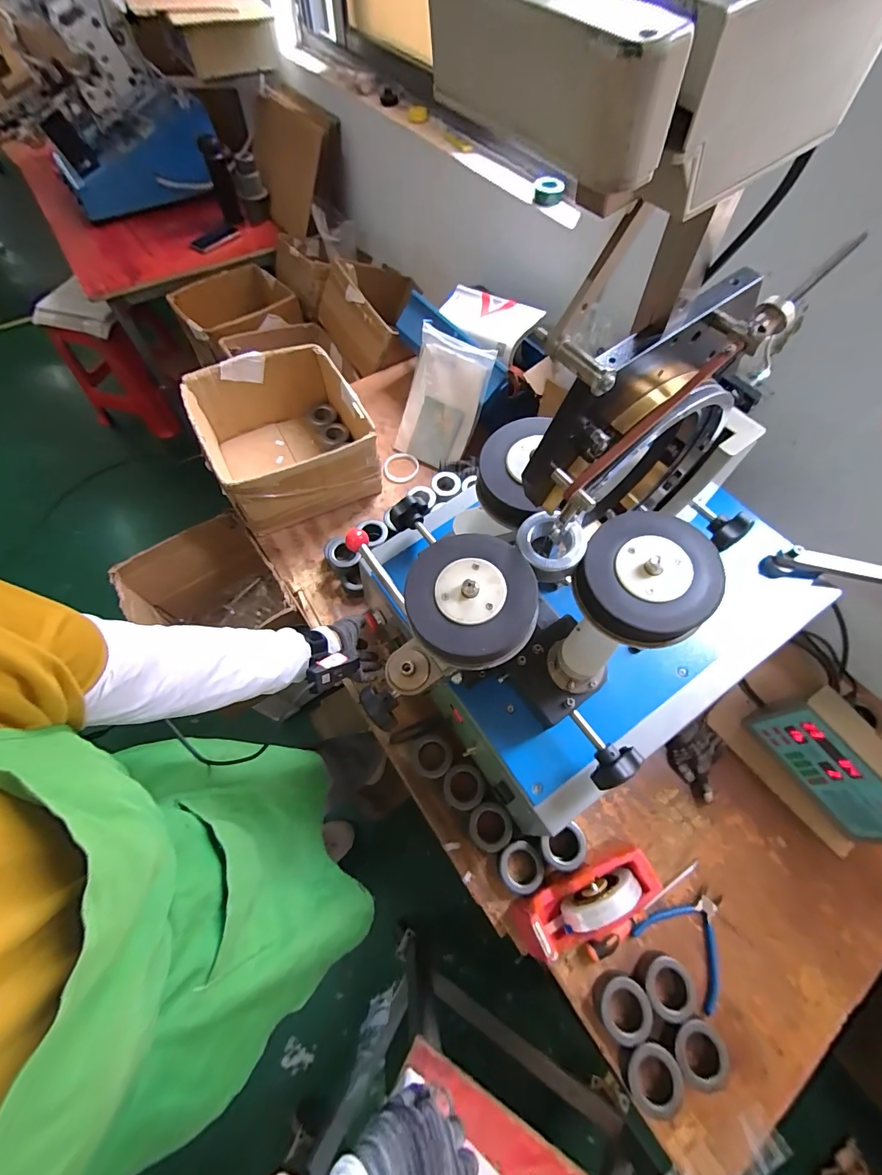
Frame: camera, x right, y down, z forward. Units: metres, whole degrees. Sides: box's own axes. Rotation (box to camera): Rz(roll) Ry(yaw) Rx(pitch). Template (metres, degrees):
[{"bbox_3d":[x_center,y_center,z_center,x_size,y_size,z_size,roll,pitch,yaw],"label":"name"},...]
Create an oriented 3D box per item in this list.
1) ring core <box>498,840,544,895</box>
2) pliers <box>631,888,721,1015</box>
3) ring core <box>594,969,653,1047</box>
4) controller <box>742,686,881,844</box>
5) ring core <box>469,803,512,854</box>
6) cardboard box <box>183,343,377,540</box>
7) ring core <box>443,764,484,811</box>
[{"bbox_3d":[0.124,0.438,0.659,0.065,0.039,0.068,0,63,-1],"label":"ring core"},{"bbox_3d":[0.382,0.523,0.639,0.141,0.021,0.132,-41,71,-19],"label":"pliers"},{"bbox_3d":[0.252,0.586,0.584,0.069,0.036,0.072,0,63,-1],"label":"ring core"},{"bbox_3d":[0.634,0.283,0.668,0.074,0.144,0.226,-32,68,-16],"label":"controller"},{"bbox_3d":[0.081,0.393,0.687,0.070,0.045,0.068,0,63,-1],"label":"ring core"},{"bbox_3d":[-0.350,-0.336,0.946,0.328,0.177,0.338,-25,66,-13],"label":"cardboard box"},{"bbox_3d":[0.039,0.340,0.714,0.067,0.037,0.067,0,63,-1],"label":"ring core"}]

